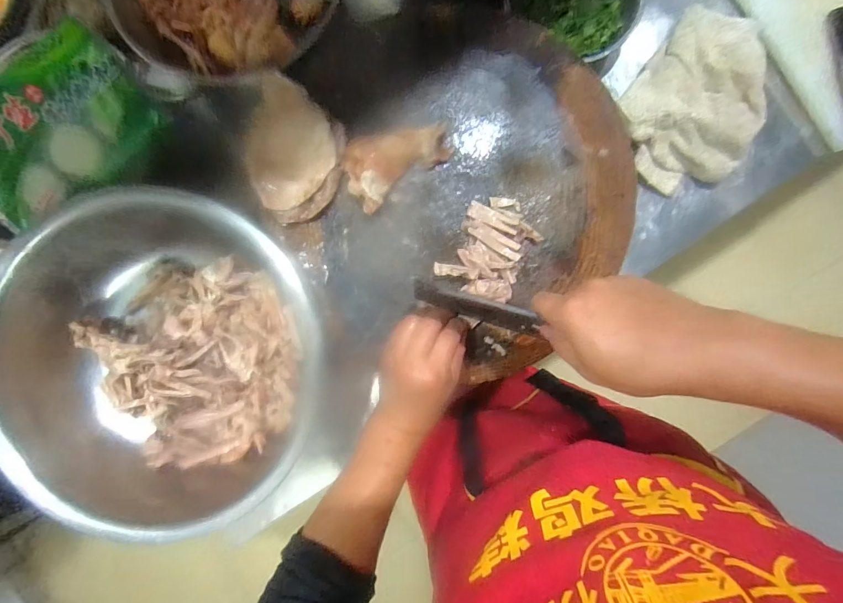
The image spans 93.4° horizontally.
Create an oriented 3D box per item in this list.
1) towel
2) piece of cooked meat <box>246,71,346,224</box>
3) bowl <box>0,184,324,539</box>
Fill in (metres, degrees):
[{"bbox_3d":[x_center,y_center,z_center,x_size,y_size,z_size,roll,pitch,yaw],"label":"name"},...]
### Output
[{"bbox_3d":[0.342,-0.256,0.502,0.161,0.044,0.219,19,92,1],"label":"towel"},{"bbox_3d":[-0.139,-0.171,0.440,0.102,0.022,0.158,-2,92,1],"label":"piece of cooked meat"},{"bbox_3d":[-0.308,0.088,0.495,0.362,0.124,0.382,0,92,1],"label":"bowl"}]

